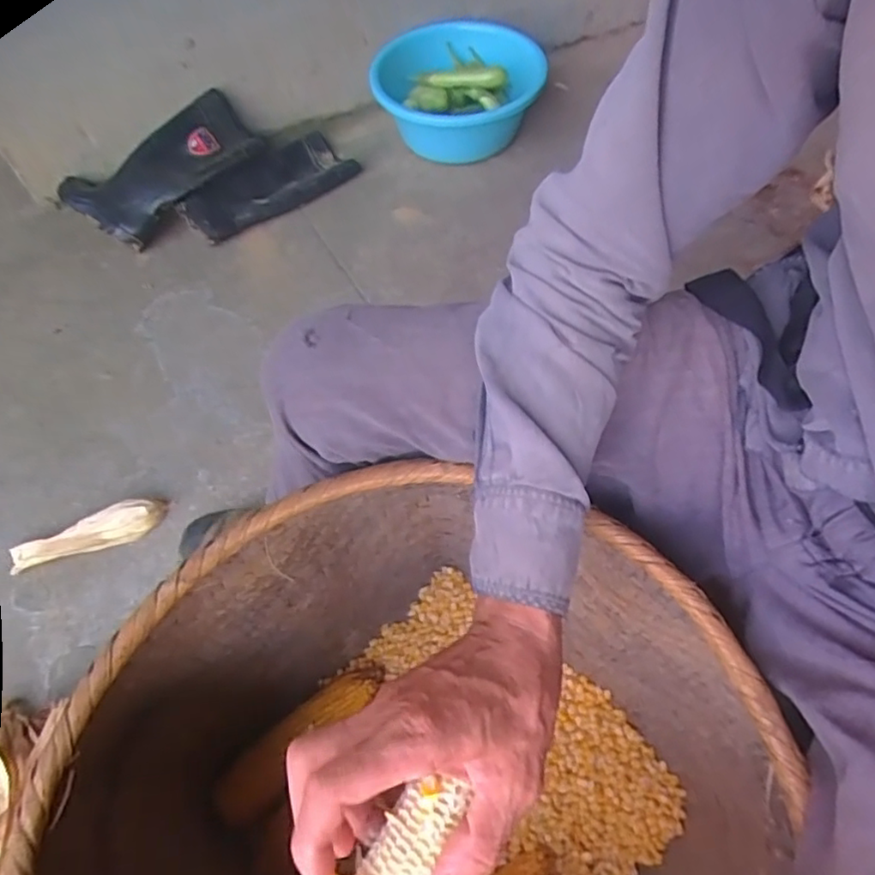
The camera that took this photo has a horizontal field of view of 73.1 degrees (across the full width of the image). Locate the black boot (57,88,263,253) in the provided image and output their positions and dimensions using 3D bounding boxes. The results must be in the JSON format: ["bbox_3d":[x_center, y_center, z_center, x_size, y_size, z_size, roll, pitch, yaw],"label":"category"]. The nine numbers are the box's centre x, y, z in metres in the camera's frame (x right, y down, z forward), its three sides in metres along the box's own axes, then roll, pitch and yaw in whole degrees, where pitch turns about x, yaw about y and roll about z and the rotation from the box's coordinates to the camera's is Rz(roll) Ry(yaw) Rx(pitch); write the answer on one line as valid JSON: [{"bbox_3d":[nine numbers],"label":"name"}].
[{"bbox_3d":[-0.544,-0.545,1.166,0.203,0.090,0.352,36,69,21],"label":"black boot"}]

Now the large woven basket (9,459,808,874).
[{"bbox_3d":[-0.010,0.310,0.501,0.462,0.379,0.454,-1,61,2],"label":"large woven basket"}]

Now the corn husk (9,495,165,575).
[{"bbox_3d":[-0.509,0.140,0.861,0.216,0.035,0.052,-17,61,-6],"label":"corn husk"}]

